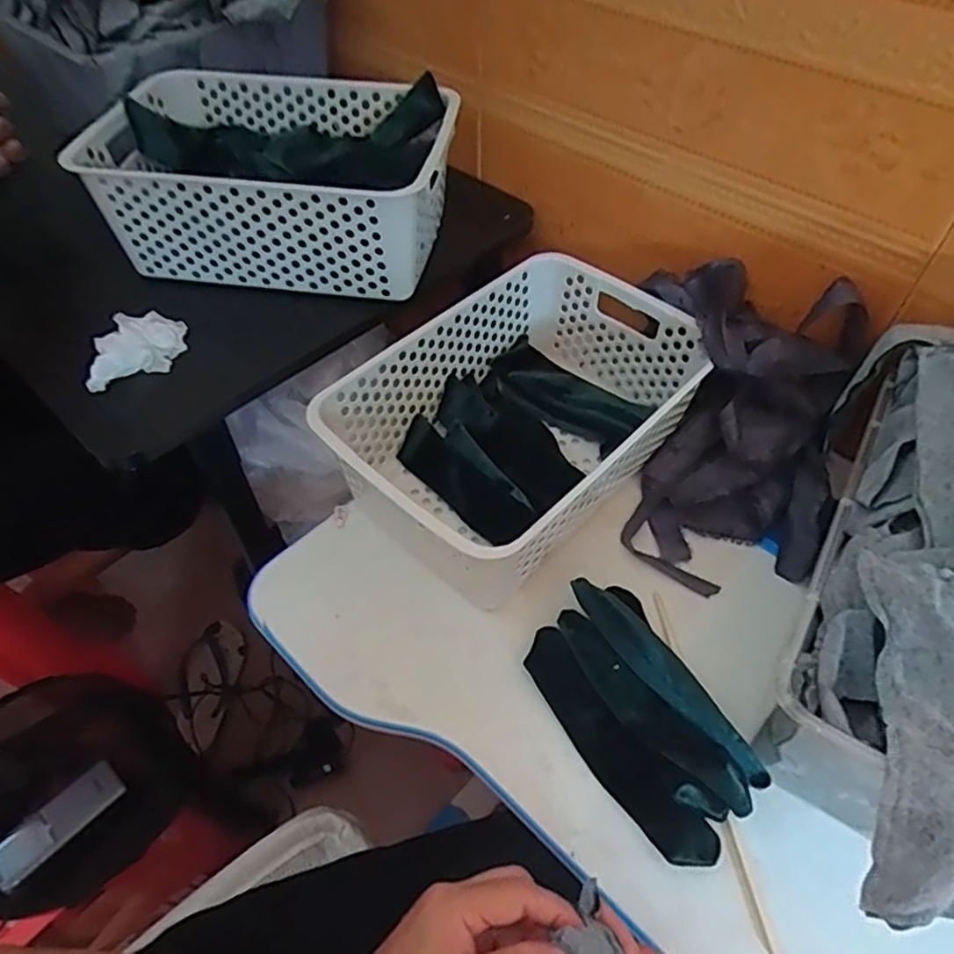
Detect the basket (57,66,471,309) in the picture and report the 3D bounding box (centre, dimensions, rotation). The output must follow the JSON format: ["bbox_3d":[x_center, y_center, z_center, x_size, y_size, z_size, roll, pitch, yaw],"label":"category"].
[{"bbox_3d":[-0.188,-0.285,0.612,0.345,0.101,0.236,15,55,11],"label":"basket"}]

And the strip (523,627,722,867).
[{"bbox_3d":[0.088,0.180,0.440,0.036,0.025,0.172,-28,58,-19],"label":"strip"}]

